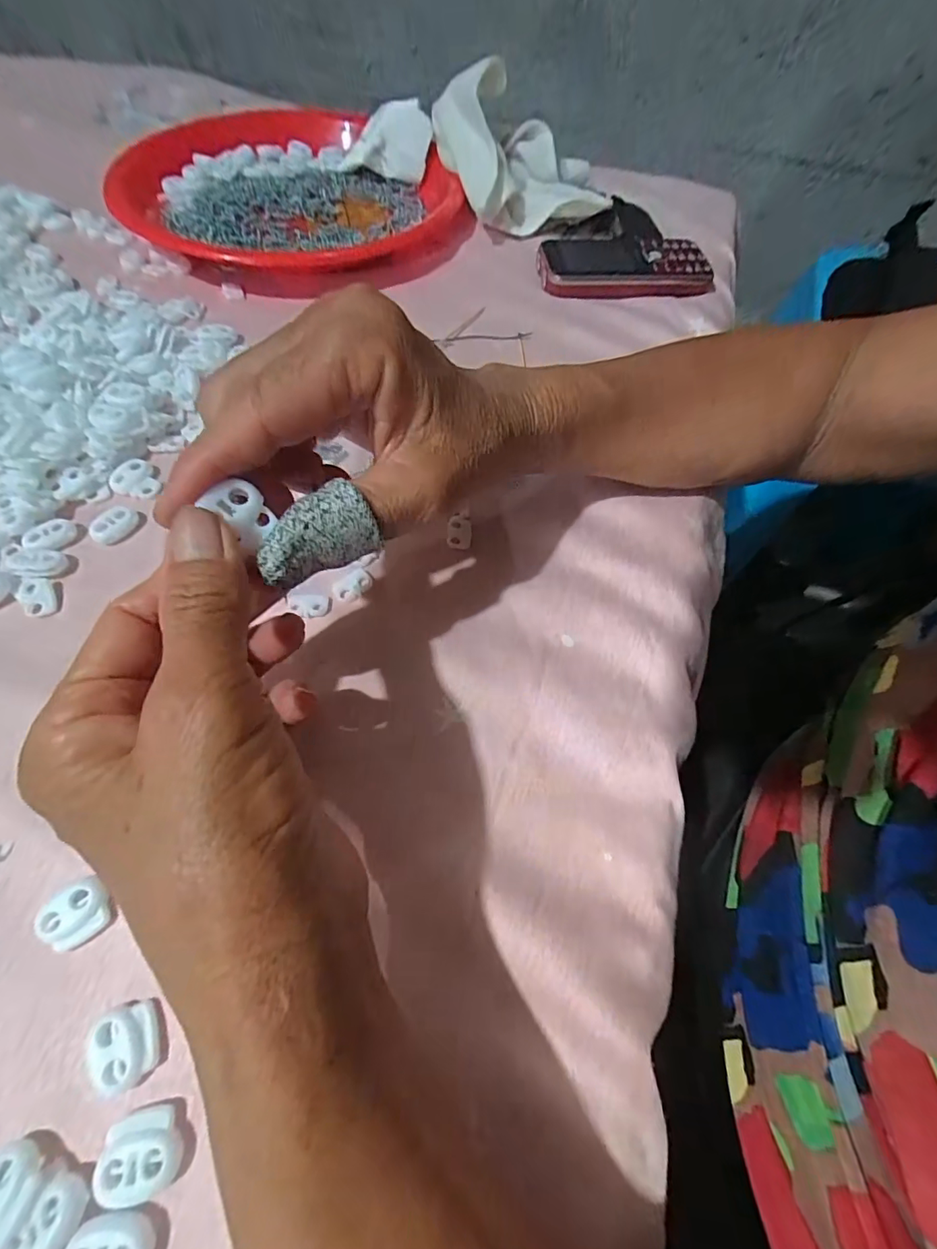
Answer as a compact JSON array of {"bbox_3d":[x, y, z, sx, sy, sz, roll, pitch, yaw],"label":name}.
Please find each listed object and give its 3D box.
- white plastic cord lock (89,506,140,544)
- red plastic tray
[{"bbox_3d":[-0.174,-0.049,0.244,0.022,0.007,0.013,-37,70,-20],"label":"white plastic cord lock"},{"bbox_3d":[-0.138,-0.340,0.390,0.241,0.026,0.244,-20,65,-14],"label":"red plastic tray"}]

